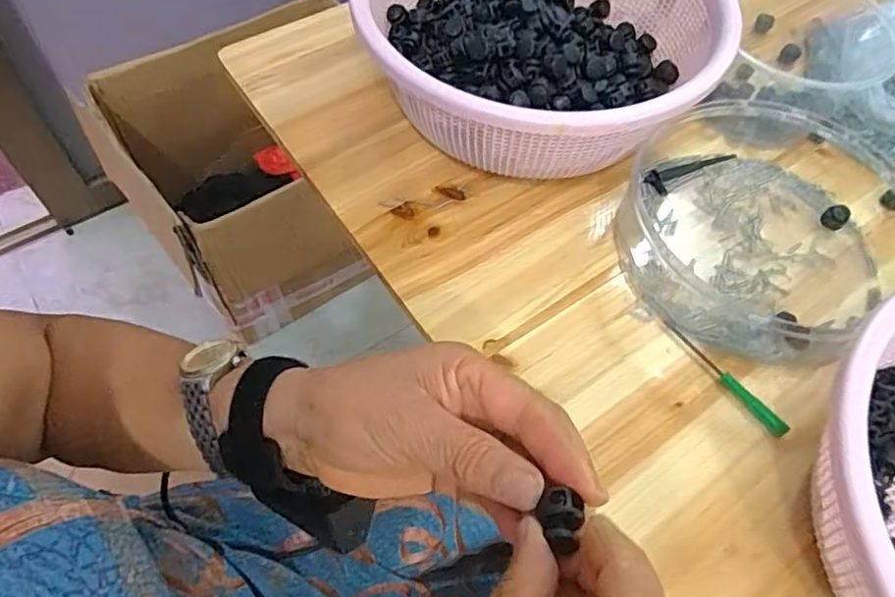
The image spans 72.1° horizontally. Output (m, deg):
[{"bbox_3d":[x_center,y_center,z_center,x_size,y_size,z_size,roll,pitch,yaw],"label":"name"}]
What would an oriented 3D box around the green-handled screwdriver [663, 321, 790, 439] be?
[{"bbox_3d":[0.180,0.050,0.399,0.009,0.005,0.097,-30,65,-20],"label":"green-handled screwdriver"}]

